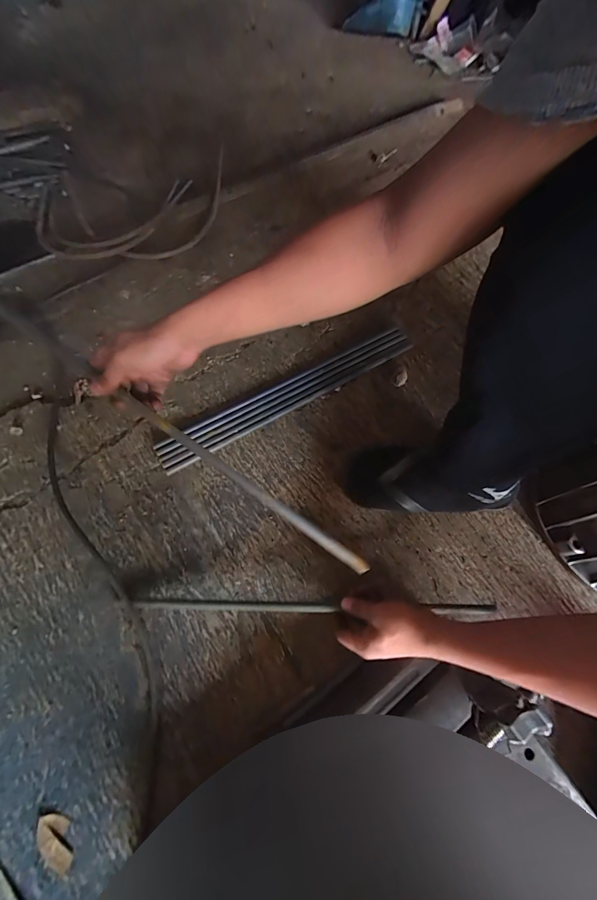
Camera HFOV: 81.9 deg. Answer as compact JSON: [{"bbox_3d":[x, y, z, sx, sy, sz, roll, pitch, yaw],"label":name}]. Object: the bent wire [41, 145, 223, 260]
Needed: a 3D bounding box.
[{"bbox_3d":[-0.363,-0.517,0.749,0.414,0.057,0.230,-11,69,-6],"label":"bent wire"}]

